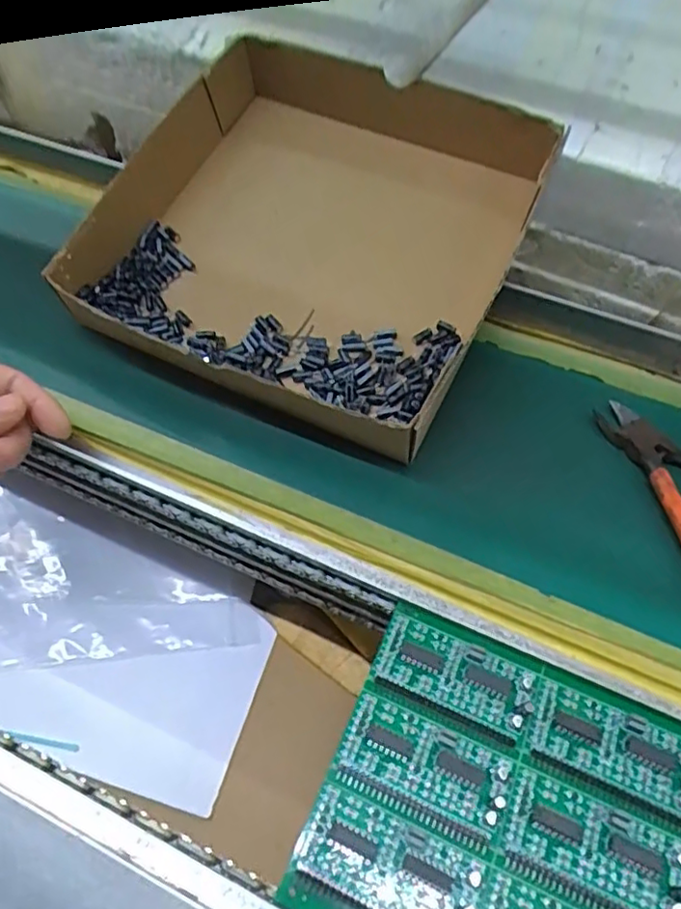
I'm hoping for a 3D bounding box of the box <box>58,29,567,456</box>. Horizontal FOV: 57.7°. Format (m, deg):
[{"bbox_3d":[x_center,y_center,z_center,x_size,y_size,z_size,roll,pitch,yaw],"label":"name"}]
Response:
[{"bbox_3d":[-0.017,-0.139,0.375,0.233,0.072,0.247,21,58,11],"label":"box"}]

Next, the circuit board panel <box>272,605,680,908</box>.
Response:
[{"bbox_3d":[0.096,0.152,0.234,0.204,0.007,0.120,22,58,11],"label":"circuit board panel"}]

